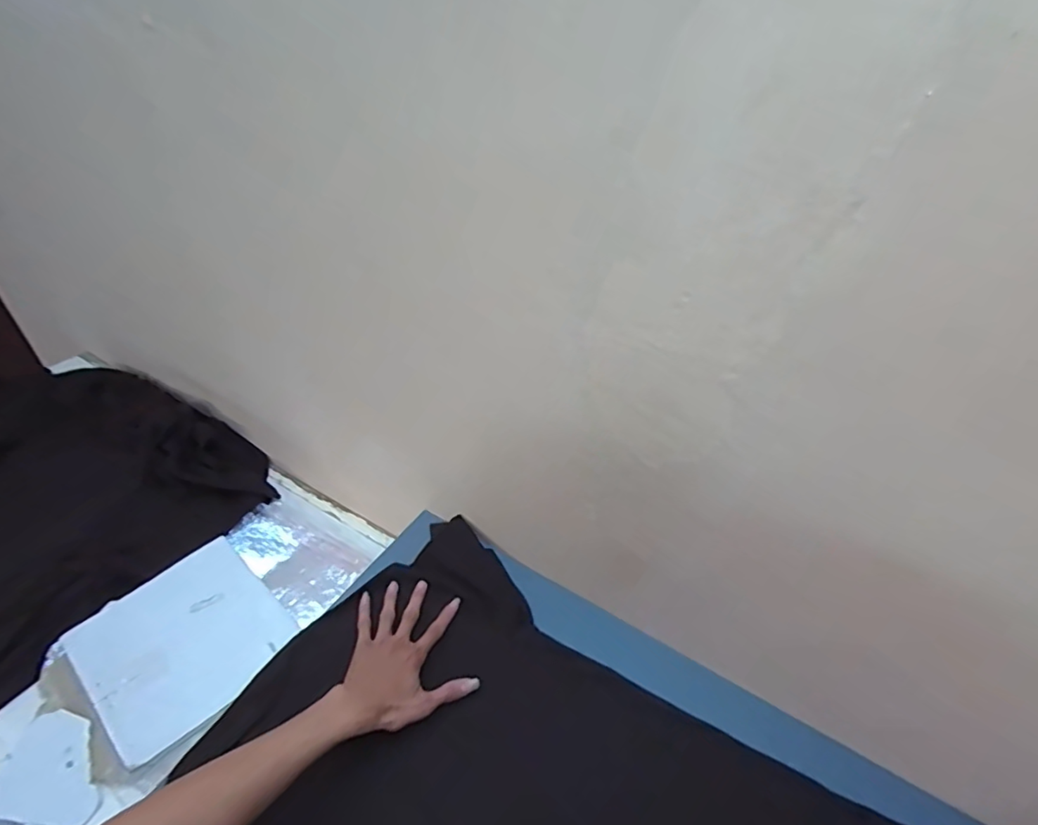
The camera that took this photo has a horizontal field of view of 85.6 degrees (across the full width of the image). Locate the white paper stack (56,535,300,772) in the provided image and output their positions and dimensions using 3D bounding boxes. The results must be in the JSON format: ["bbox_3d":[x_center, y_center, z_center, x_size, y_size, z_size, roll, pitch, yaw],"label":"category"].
[{"bbox_3d":[-0.490,0.337,0.828,0.250,0.027,0.247,31,47,27],"label":"white paper stack"}]

